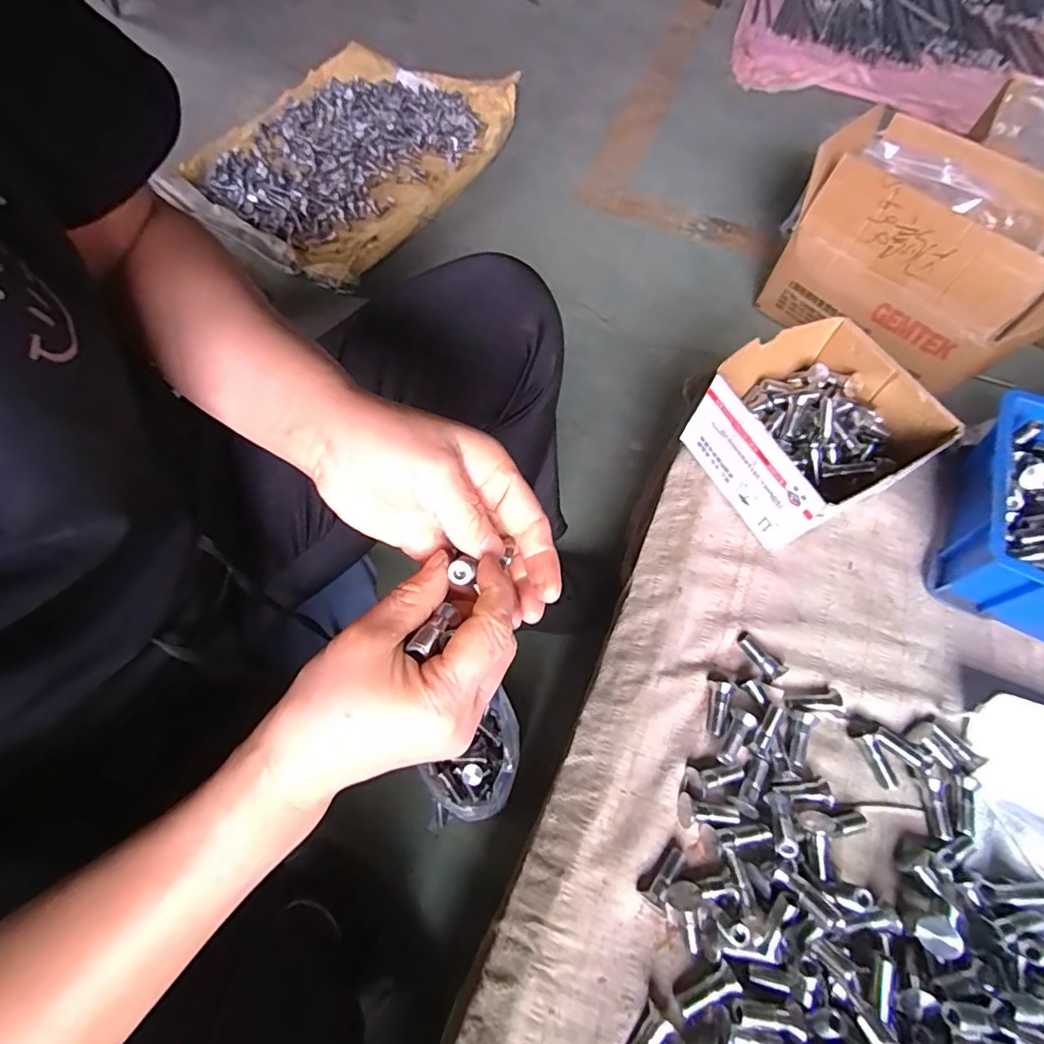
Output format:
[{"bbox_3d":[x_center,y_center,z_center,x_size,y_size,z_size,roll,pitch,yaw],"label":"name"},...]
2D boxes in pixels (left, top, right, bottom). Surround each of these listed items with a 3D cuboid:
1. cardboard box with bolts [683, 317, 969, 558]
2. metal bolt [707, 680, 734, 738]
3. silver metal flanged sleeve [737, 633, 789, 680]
[{"bbox_3d":[0.233,-0.073,0.448,0.150,0.090,0.142,-25,66,-15],"label":"cardboard box with bolts"},{"bbox_3d":[0.133,0.127,0.371,0.017,0.014,0.034,21,63,8],"label":"metal bolt"},{"bbox_3d":[0.172,0.097,0.393,0.012,0.011,0.037,-34,69,-19],"label":"silver metal flanged sleeve"}]

